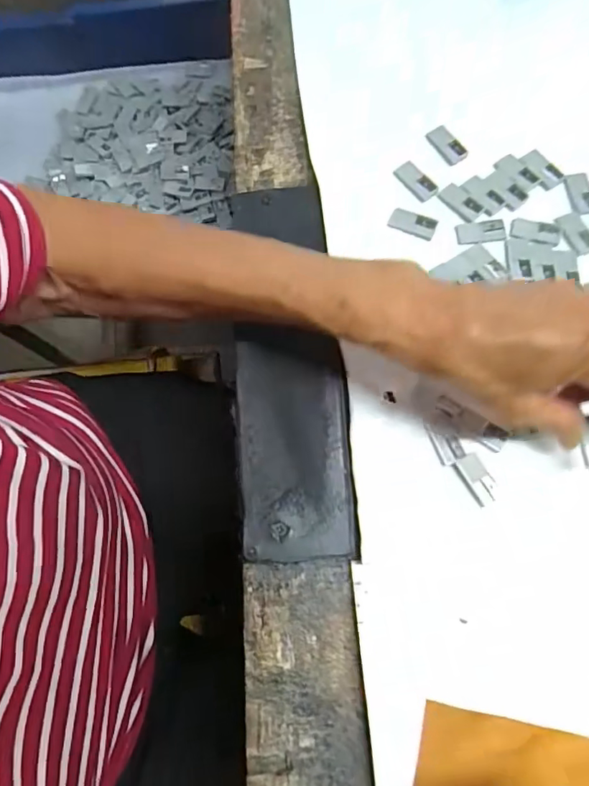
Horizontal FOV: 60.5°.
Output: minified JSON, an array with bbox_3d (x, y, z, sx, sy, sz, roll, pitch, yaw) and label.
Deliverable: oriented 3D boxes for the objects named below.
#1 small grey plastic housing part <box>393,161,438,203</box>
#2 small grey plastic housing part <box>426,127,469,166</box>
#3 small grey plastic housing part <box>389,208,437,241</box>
[{"bbox_3d":[0.076,-0.131,0.311,0.012,0.004,0.027,-44,78,-9],"label":"small grey plastic housing part"},{"bbox_3d":[0.096,-0.156,0.319,0.014,0.007,0.026,-40,77,-8],"label":"small grey plastic housing part"},{"bbox_3d":[0.071,-0.102,0.305,0.028,0.004,0.011,17,76,7],"label":"small grey plastic housing part"}]

